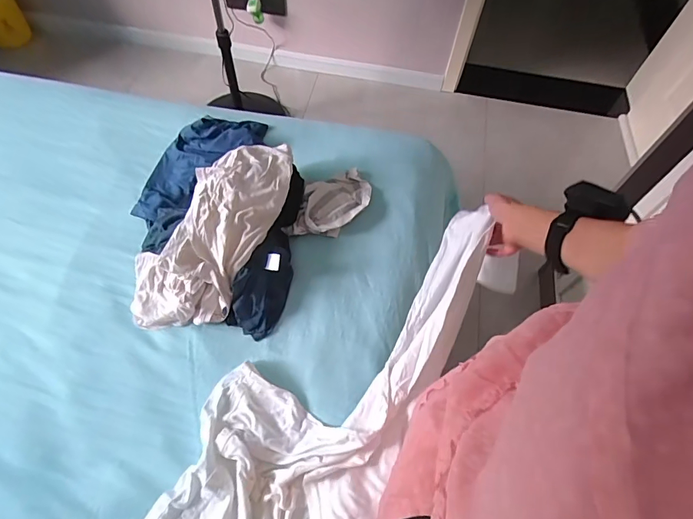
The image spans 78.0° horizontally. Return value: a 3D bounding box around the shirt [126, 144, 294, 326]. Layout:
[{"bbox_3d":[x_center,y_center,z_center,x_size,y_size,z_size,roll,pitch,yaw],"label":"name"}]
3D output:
[{"bbox_3d":[-0.240,-0.055,0.790,0.180,0.079,0.418,28,77,12],"label":"shirt"}]

